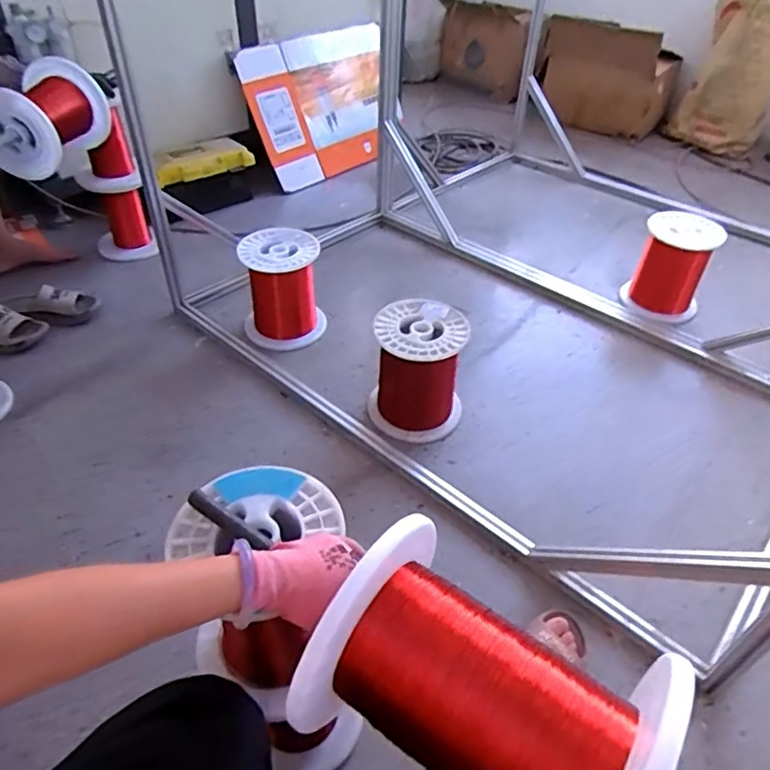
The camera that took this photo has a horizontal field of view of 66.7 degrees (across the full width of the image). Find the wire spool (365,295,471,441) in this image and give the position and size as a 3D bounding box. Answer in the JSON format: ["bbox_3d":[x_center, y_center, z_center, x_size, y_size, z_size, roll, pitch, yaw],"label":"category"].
[{"bbox_3d":[0.070,-0.027,1.290,0.206,0.244,0.215,3,43,3],"label":"wire spool"}]

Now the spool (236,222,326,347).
[{"bbox_3d":[-0.273,-0.247,1.542,0.214,0.252,0.198,-8,44,-9],"label":"spool"}]

